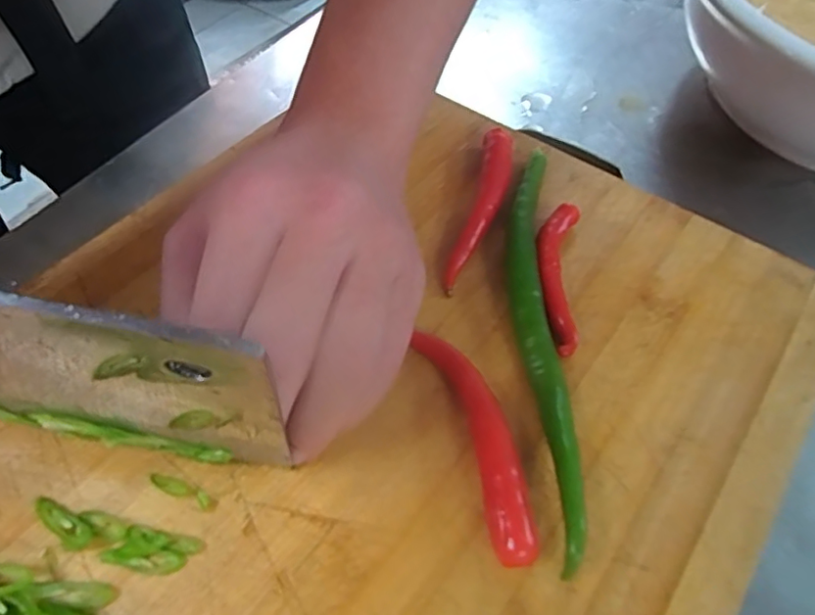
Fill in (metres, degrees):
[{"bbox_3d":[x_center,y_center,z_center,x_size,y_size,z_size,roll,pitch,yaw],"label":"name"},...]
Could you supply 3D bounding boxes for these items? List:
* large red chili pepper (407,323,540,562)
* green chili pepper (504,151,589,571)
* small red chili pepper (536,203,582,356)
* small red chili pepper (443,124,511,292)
[{"bbox_3d":[0.023,0.042,0.194,0.016,0.015,0.087,-14,58,-12],"label":"large red chili pepper"},{"bbox_3d":[0.050,0.004,0.220,0.018,0.014,0.180,5,56,1],"label":"green chili pepper"},{"bbox_3d":[0.061,-0.014,0.232,0.015,0.013,0.070,8,56,3],"label":"small red chili pepper"},{"bbox_3d":[0.034,-0.046,0.257,0.016,0.014,0.094,14,57,7],"label":"small red chili pepper"}]

